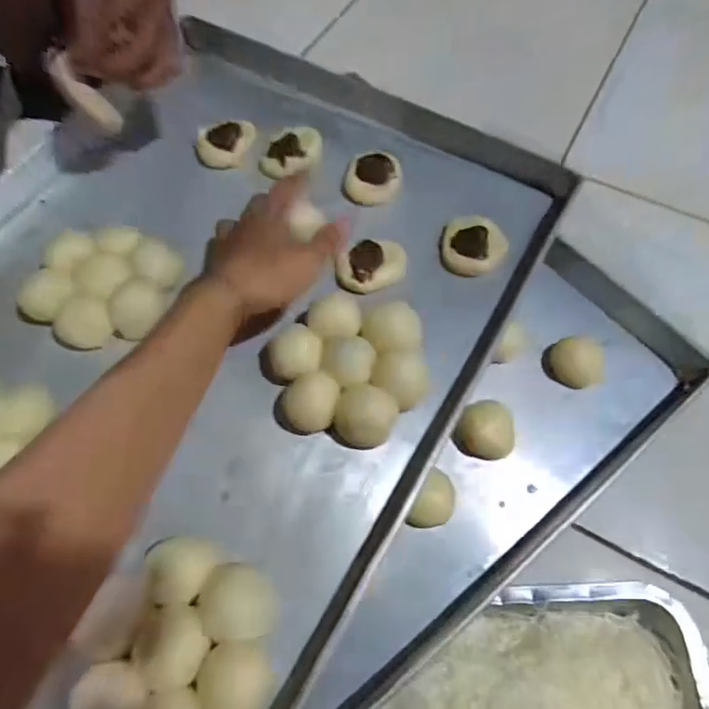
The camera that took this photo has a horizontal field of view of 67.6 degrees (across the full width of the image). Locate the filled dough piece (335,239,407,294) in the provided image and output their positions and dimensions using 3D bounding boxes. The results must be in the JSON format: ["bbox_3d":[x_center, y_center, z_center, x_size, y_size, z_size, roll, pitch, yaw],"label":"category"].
[{"bbox_3d":[0.015,-0.074,0.445,0.060,0.026,0.042,-26,66,-10],"label":"filled dough piece"}]

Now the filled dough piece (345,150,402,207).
[{"bbox_3d":[0.017,-0.158,0.479,0.050,0.030,0.039,8,65,6],"label":"filled dough piece"}]

